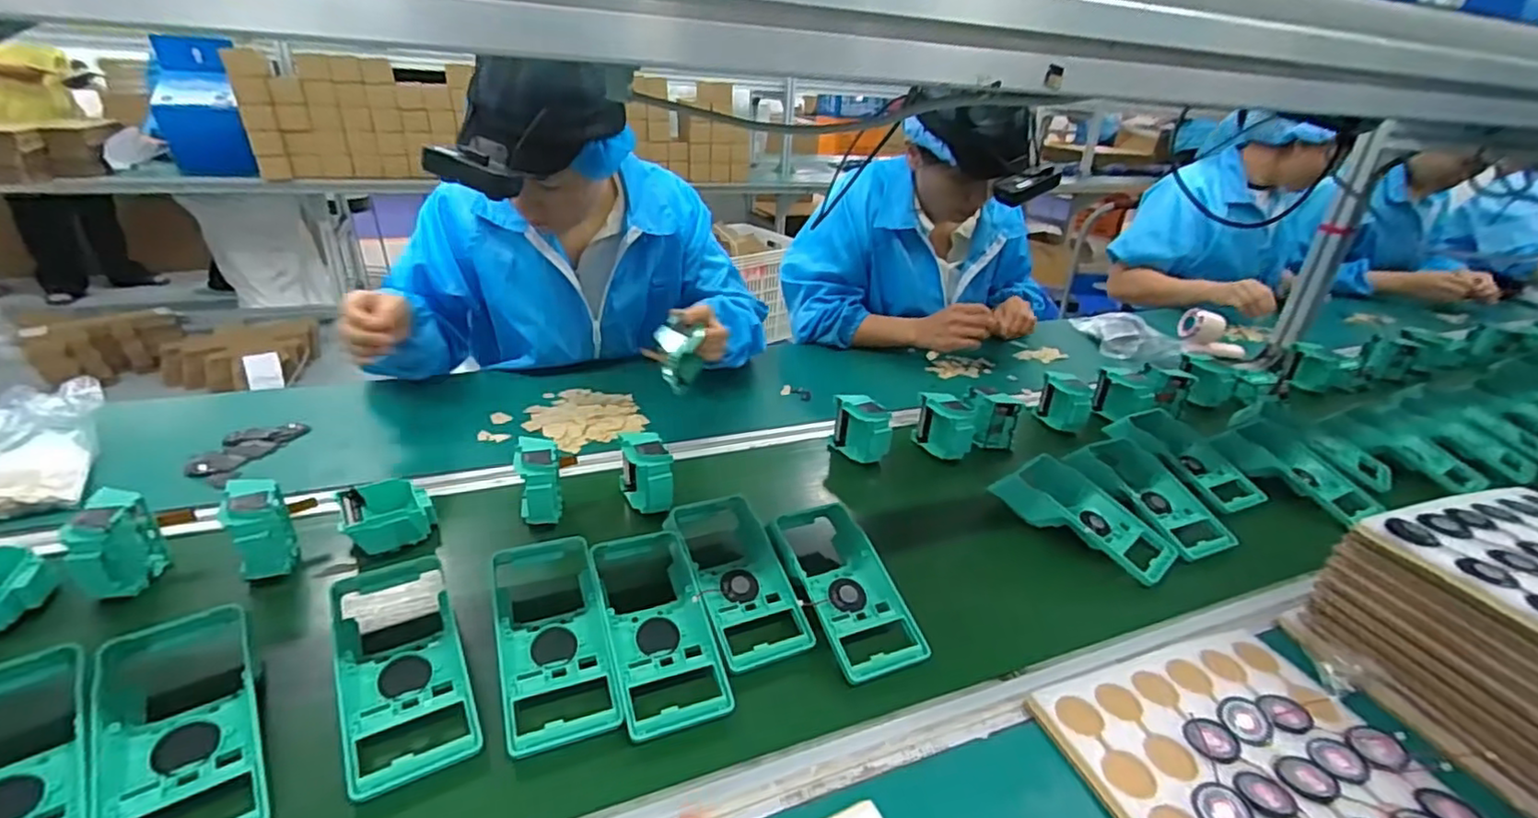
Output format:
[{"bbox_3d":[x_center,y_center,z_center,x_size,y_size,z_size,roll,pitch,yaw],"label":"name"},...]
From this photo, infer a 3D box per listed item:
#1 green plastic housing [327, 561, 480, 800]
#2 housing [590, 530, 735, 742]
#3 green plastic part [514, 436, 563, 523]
[{"bbox_3d":[-0.281,0.182,0.493,0.079,0.034,0.202,-12,32,-30],"label":"green plastic housing"},{"bbox_3d":[-0.097,0.170,0.540,0.091,0.041,0.191,-7,30,-22],"label":"housing"},{"bbox_3d":[-0.241,0.076,0.676,0.044,0.075,0.067,-5,29,-20],"label":"green plastic part"}]

